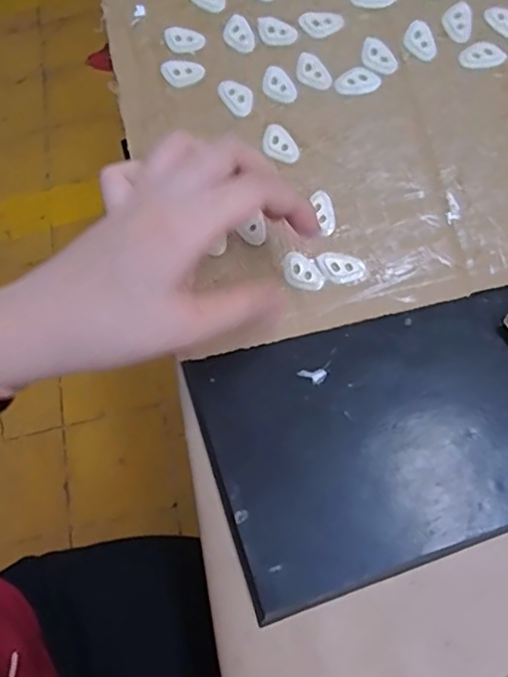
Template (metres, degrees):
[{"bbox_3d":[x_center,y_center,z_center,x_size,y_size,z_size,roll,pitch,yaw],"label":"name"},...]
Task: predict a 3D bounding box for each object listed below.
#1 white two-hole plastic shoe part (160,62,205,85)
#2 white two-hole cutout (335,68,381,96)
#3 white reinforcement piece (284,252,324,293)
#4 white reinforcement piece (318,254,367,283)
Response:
[{"bbox_3d":[-0.043,-0.161,0.359,0.025,0.004,0.014,-6,88,-4],"label":"white two-hole plastic shoe part"},{"bbox_3d":[0.060,-0.150,0.345,0.026,0.004,0.016,-13,89,1],"label":"white two-hole cutout"},{"bbox_3d":[0.026,-0.036,0.325,0.017,0.008,0.024,-38,66,-8],"label":"white reinforcement piece"},{"bbox_3d":[0.048,-0.039,0.325,0.026,0.004,0.016,5,90,4],"label":"white reinforcement piece"}]

